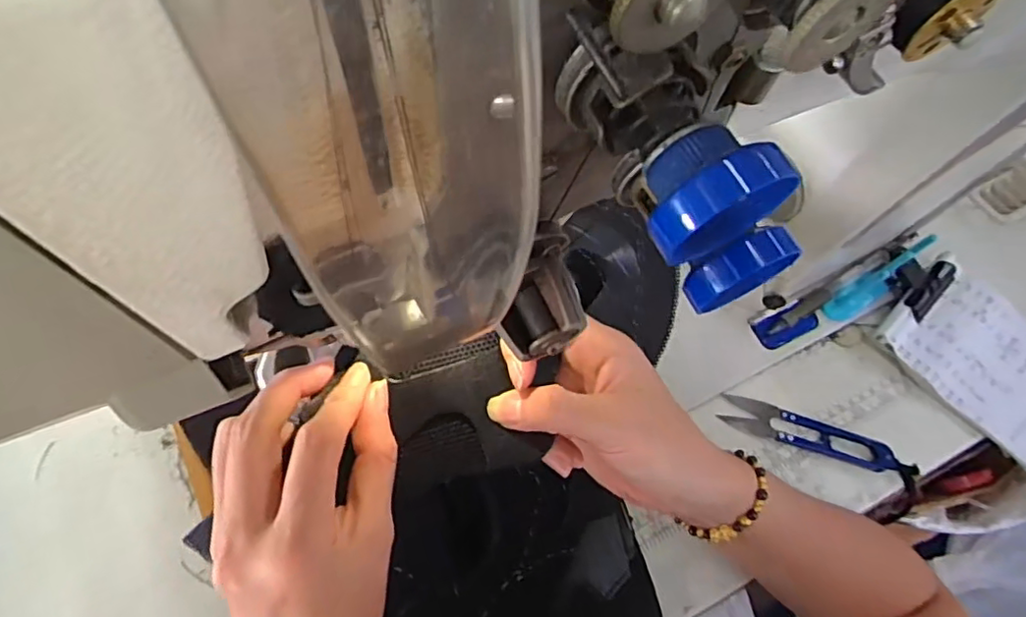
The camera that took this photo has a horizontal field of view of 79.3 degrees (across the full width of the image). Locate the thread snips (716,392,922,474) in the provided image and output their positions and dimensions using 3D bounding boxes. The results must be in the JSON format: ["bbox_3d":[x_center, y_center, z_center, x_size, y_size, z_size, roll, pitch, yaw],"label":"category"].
[{"bbox_3d":[0.217,0.094,0.446,0.129,0.014,0.029,21,64,10],"label":"thread snips"}]

